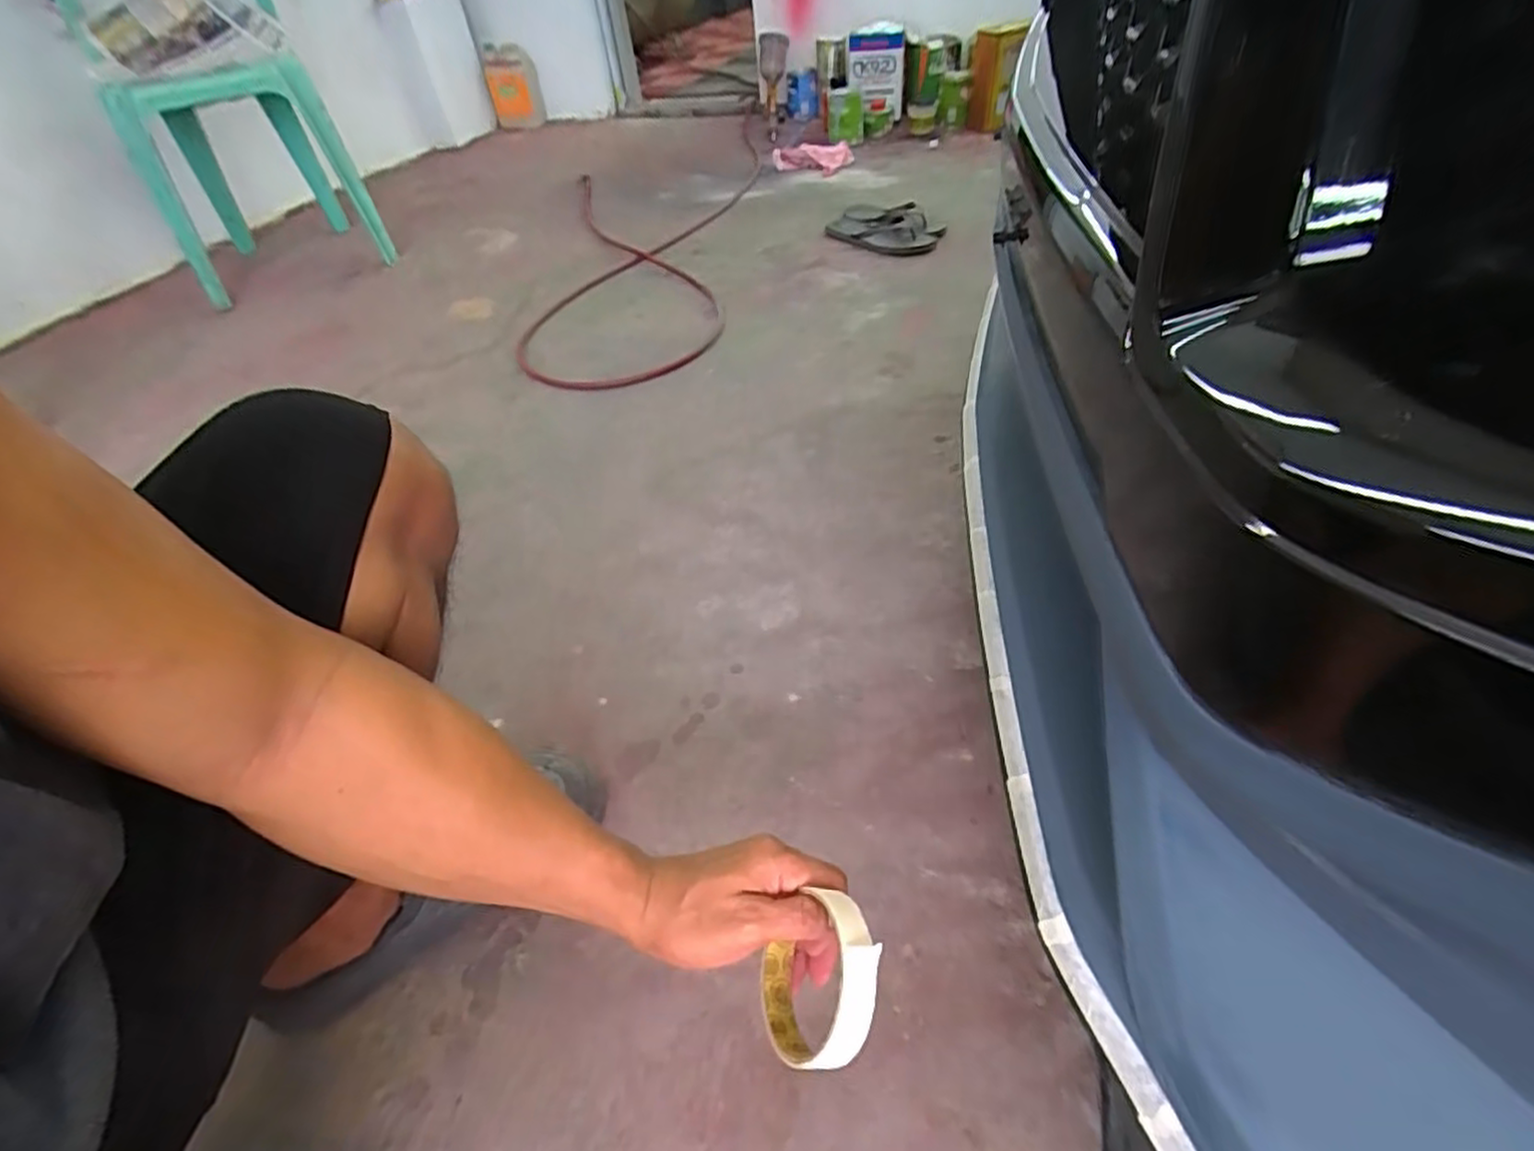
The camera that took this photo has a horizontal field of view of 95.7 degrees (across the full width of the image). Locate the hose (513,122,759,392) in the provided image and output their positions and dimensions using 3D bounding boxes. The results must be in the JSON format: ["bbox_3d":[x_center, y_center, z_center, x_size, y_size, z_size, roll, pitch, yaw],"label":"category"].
[{"bbox_3d":[-0.259,-0.901,1.733,0.472,0.038,1.607,-4,45,3],"label":"hose"}]

